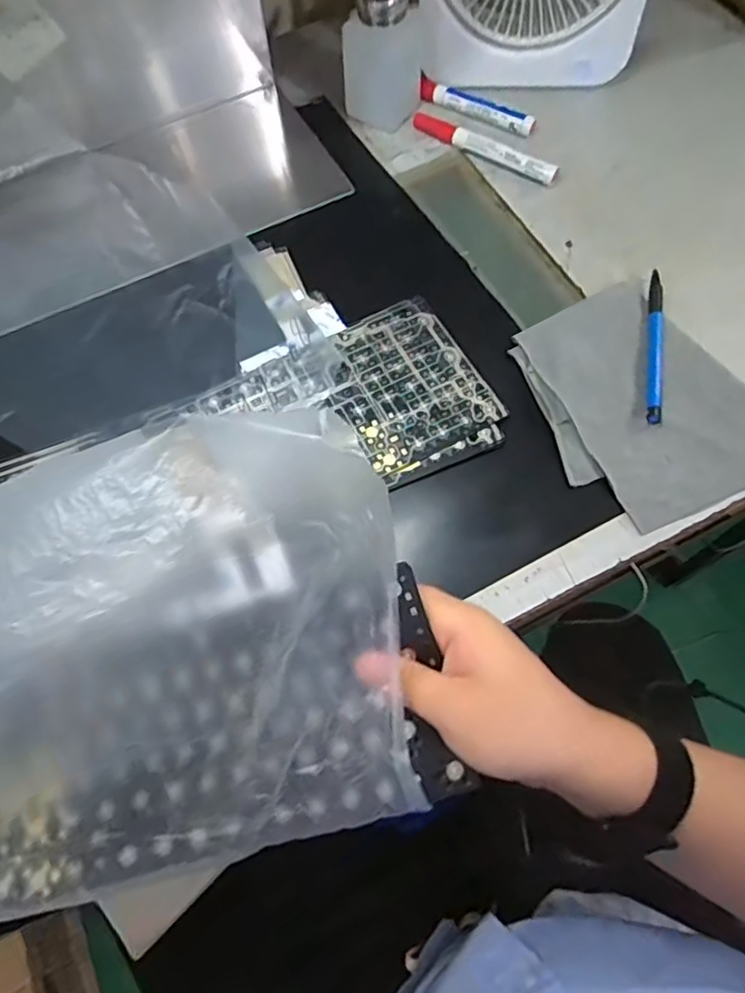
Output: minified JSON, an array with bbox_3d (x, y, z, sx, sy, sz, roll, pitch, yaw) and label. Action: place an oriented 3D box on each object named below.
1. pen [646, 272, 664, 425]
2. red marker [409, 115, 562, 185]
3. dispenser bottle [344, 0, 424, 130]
[{"bbox_3d":[0.203,-0.111,0.443,0.013,0.009,0.132,10,66,6],"label":"pen"},{"bbox_3d":[0.095,-0.305,0.540,0.145,0.015,0.015,36,72,16],"label":"red marker"},{"bbox_3d":[0.009,-0.382,0.521,0.070,0.112,0.059,-1,66,1],"label":"dispenser bottle"}]

